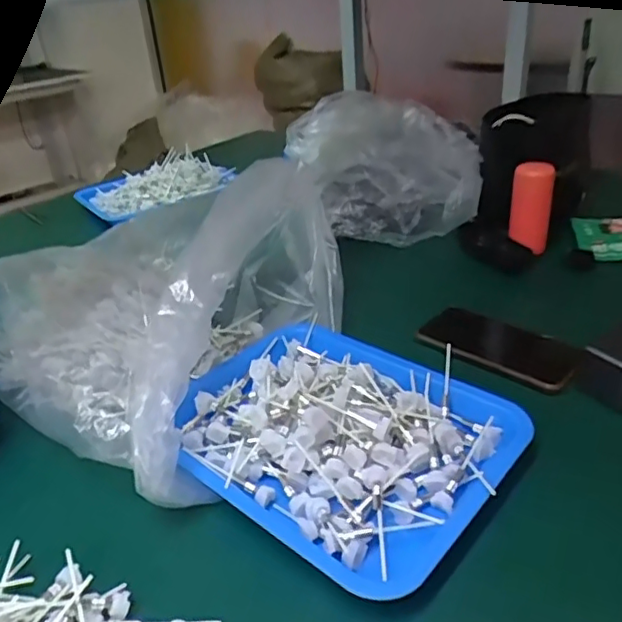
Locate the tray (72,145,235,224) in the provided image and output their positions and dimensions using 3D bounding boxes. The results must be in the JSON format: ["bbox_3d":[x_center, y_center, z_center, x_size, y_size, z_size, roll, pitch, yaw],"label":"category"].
[{"bbox_3d":[-0.290,-0.250,1.101,0.279,0.060,0.209,-20,33,-26],"label":"tray"}]

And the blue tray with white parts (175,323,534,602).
[{"bbox_3d":[0.015,0.091,0.498,0.291,0.053,0.227,23,41,38],"label":"blue tray with white parts"}]

